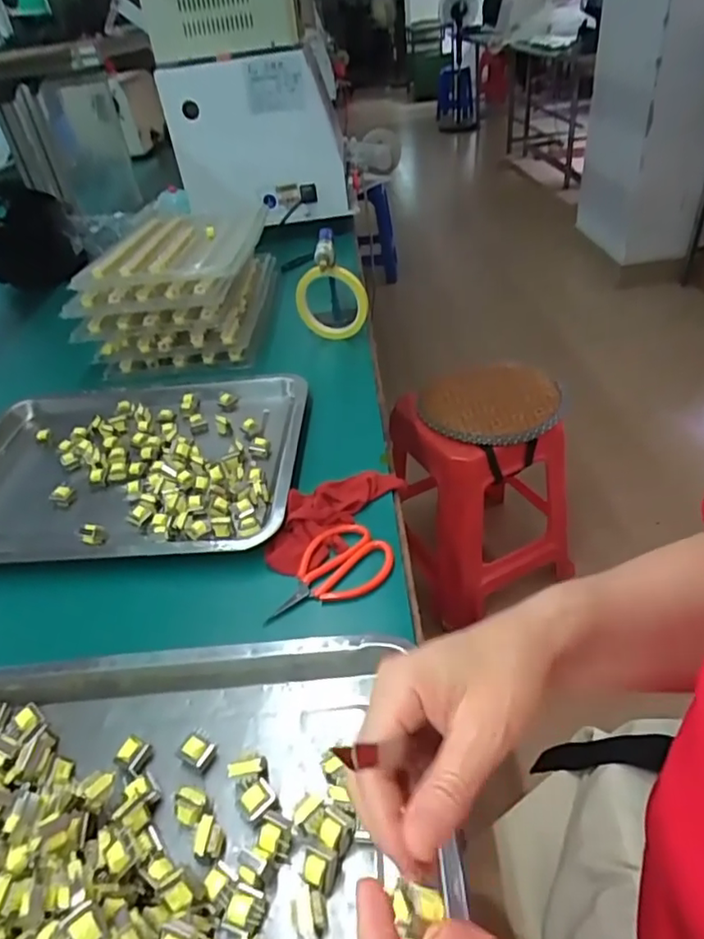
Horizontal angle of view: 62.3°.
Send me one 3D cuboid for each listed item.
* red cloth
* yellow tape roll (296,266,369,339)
[{"bbox_3d":[-0.023,0.036,0.532,0.076,0.017,0.144,18,45,29],"label":"red cloth"},{"bbox_3d":[-0.026,-0.224,0.786,0.099,0.107,0.020,21,45,-11],"label":"yellow tape roll"}]

